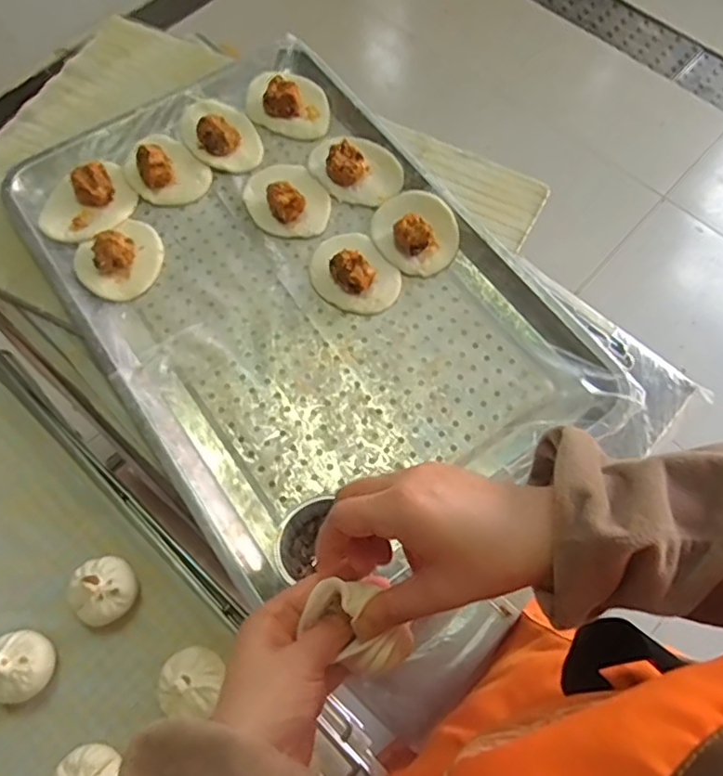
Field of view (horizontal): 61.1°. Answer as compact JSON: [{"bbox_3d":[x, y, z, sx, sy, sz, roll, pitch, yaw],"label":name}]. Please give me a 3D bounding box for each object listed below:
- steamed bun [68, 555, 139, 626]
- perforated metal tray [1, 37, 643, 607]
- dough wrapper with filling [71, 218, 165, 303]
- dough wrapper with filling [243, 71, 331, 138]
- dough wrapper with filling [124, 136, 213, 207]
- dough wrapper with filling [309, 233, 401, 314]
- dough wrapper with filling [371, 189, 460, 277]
[{"bbox_3d":[-0.221,0.172,0.520,0.053,0.034,0.052,0,67,0],"label":"steamed bun"},{"bbox_3d":[-0.064,-0.101,0.609,0.393,0.037,0.568,-34,71,-14],"label":"perforated metal tray"},{"bbox_3d":[-0.243,-0.135,0.616,0.080,0.034,0.088,0,67,0],"label":"dough wrapper with filling"},{"bbox_3d":[-0.081,-0.328,0.694,0.099,0.034,0.074,25,69,10],"label":"dough wrapper with filling"},{"bbox_3d":[-0.216,-0.240,0.660,0.100,0.033,0.073,42,73,16],"label":"dough wrapper with filling"},{"bbox_3d":[-0.008,-0.119,0.614,0.074,0.031,0.093,-38,72,-15],"label":"dough wrapper with filling"},{"bbox_3d":[0.056,-0.166,0.630,0.089,0.033,0.090,8,67,3],"label":"dough wrapper with filling"}]

